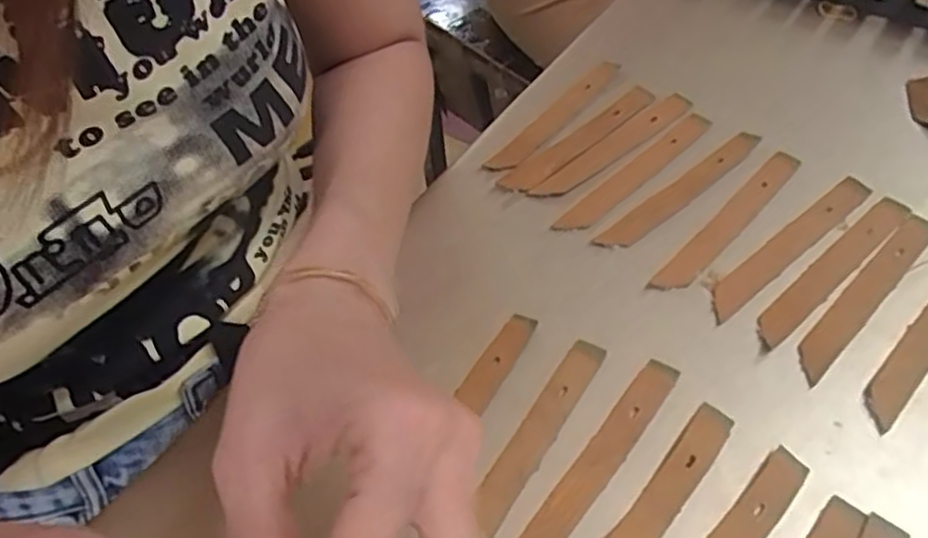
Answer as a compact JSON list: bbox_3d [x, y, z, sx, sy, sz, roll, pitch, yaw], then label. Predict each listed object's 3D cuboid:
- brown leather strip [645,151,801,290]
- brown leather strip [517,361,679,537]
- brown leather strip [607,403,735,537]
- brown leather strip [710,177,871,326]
[{"bbox_3d":[0.147,-0.026,0.393,0.017,0.004,0.125,36,64,28],"label":"brown leather strip"},{"bbox_3d":[0.059,0.088,0.319,0.018,0.004,0.117,31,65,26],"label":"brown leather strip"},{"bbox_3d":[0.077,0.106,0.299,0.018,0.004,0.122,34,63,27],"label":"brown leather strip"},{"bbox_3d":[0.173,-0.013,0.379,0.123,0.007,0.018,-34,57,-19],"label":"brown leather strip"}]

